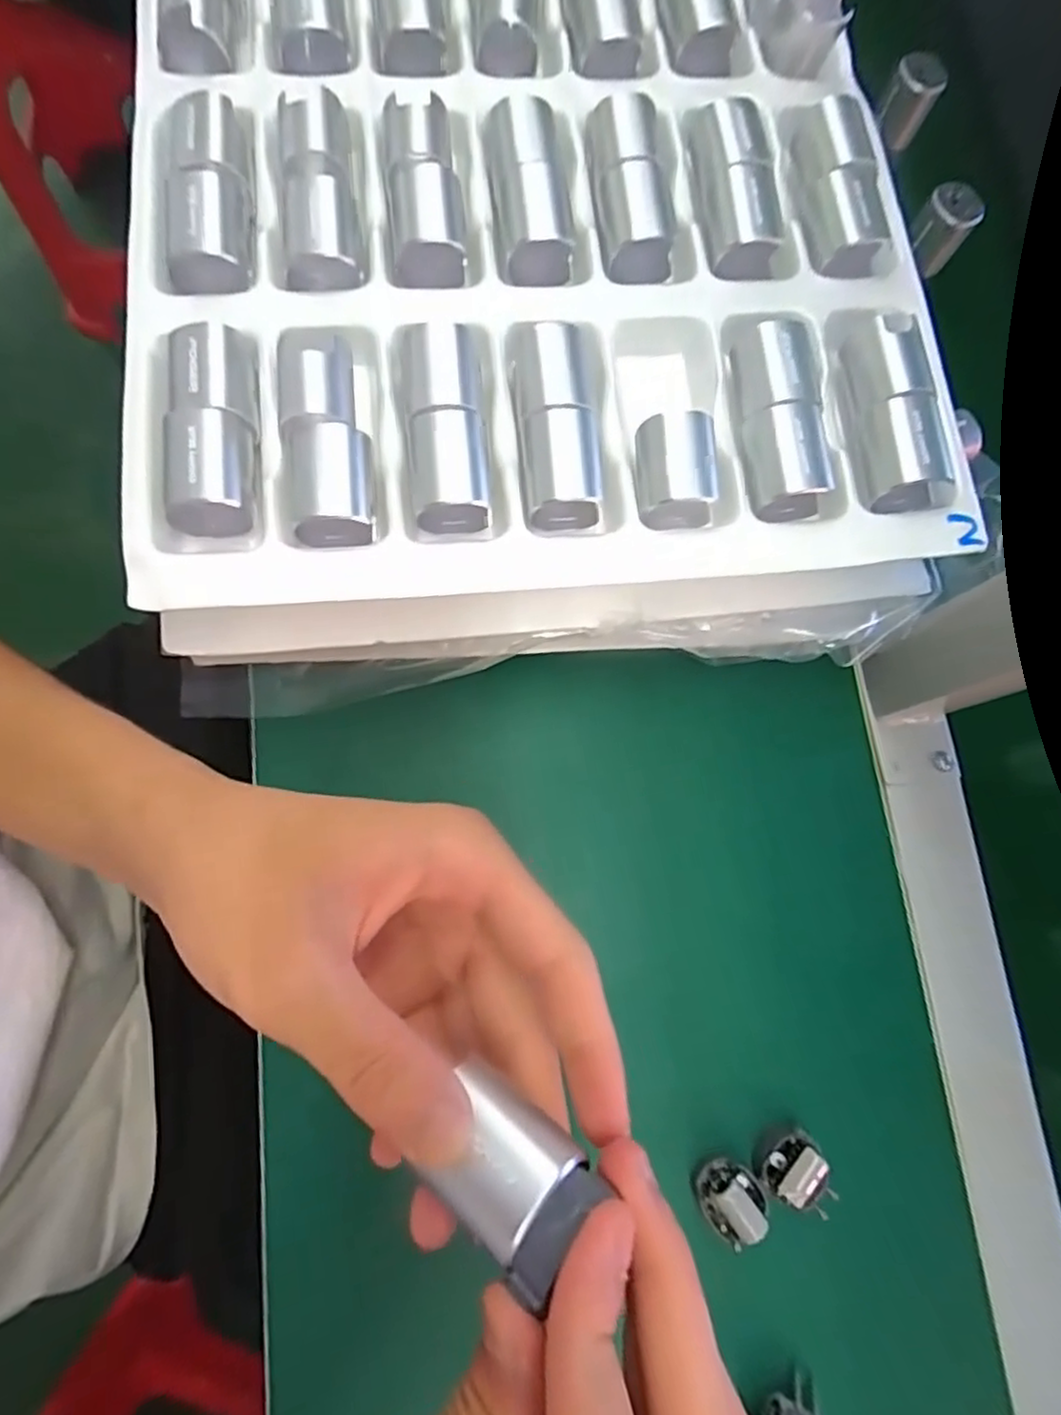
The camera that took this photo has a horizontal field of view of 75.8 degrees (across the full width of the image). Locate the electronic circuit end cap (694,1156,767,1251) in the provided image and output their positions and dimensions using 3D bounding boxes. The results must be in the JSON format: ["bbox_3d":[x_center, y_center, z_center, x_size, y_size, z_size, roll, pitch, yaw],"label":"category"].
[{"bbox_3d":[0.082,0.201,0.277,0.025,0.017,0.025,-34,77,-12],"label":"electronic circuit end cap"}]

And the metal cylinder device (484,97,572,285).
[{"bbox_3d":[-0.002,-0.214,0.283,0.030,0.024,0.076,-7,73,-4],"label":"metal cylinder device"}]

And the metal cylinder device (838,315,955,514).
[{"bbox_3d":[0.141,-0.113,0.269,0.028,0.024,0.072,-11,86,-6],"label":"metal cylinder device"}]

